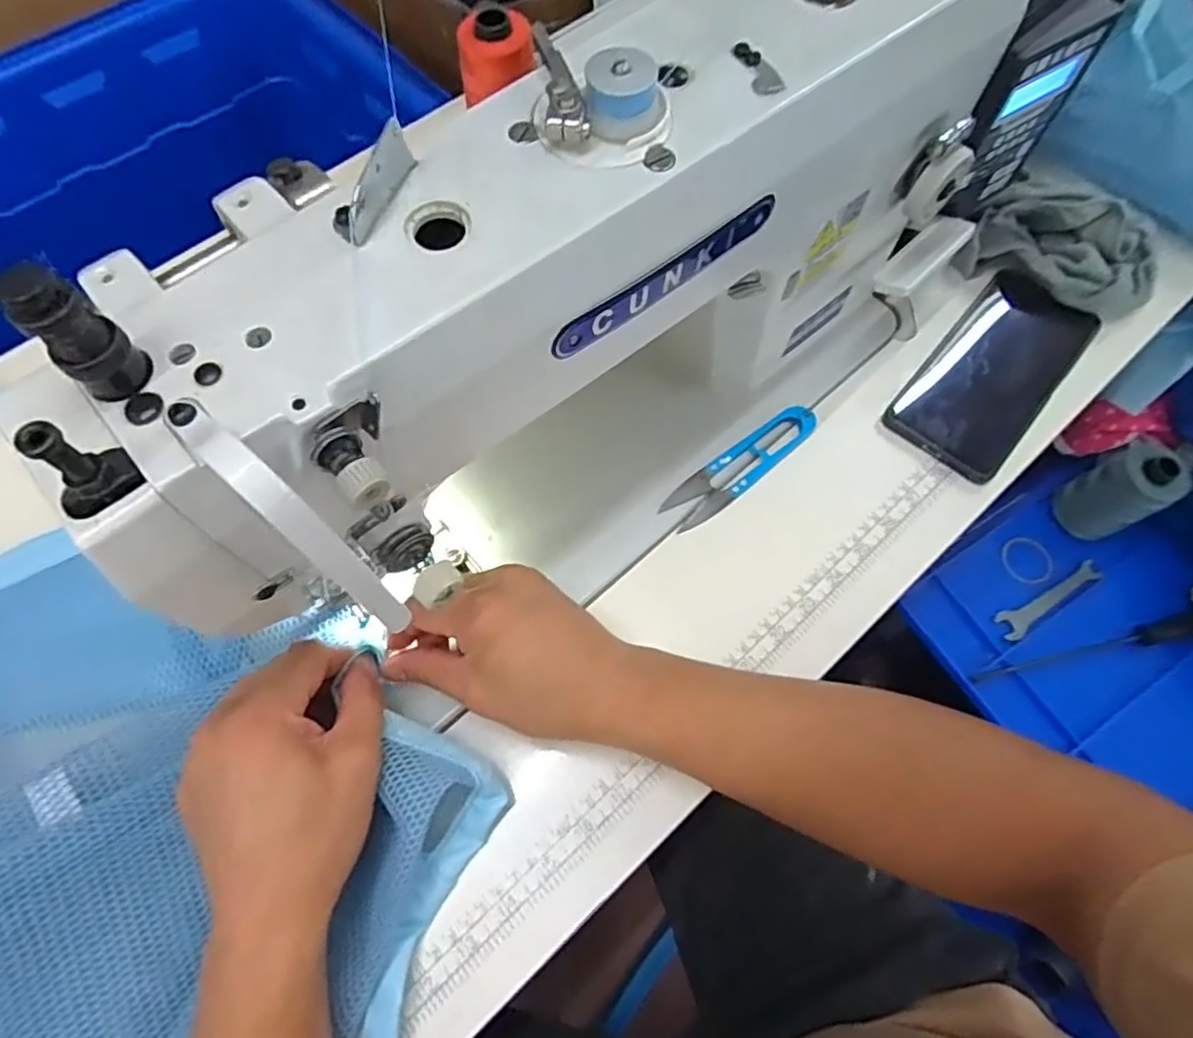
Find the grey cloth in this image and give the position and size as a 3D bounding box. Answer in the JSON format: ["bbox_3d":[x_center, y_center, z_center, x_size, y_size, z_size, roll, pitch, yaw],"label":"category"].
[{"bbox_3d":[0.327,-0.187,0.470,0.117,0.039,0.075,35,71,15],"label":"grey cloth"}]

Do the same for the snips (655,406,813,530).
[{"bbox_3d":[0.092,-0.034,0.434,0.117,0.010,0.028,-37,71,-14],"label":"snips"}]

